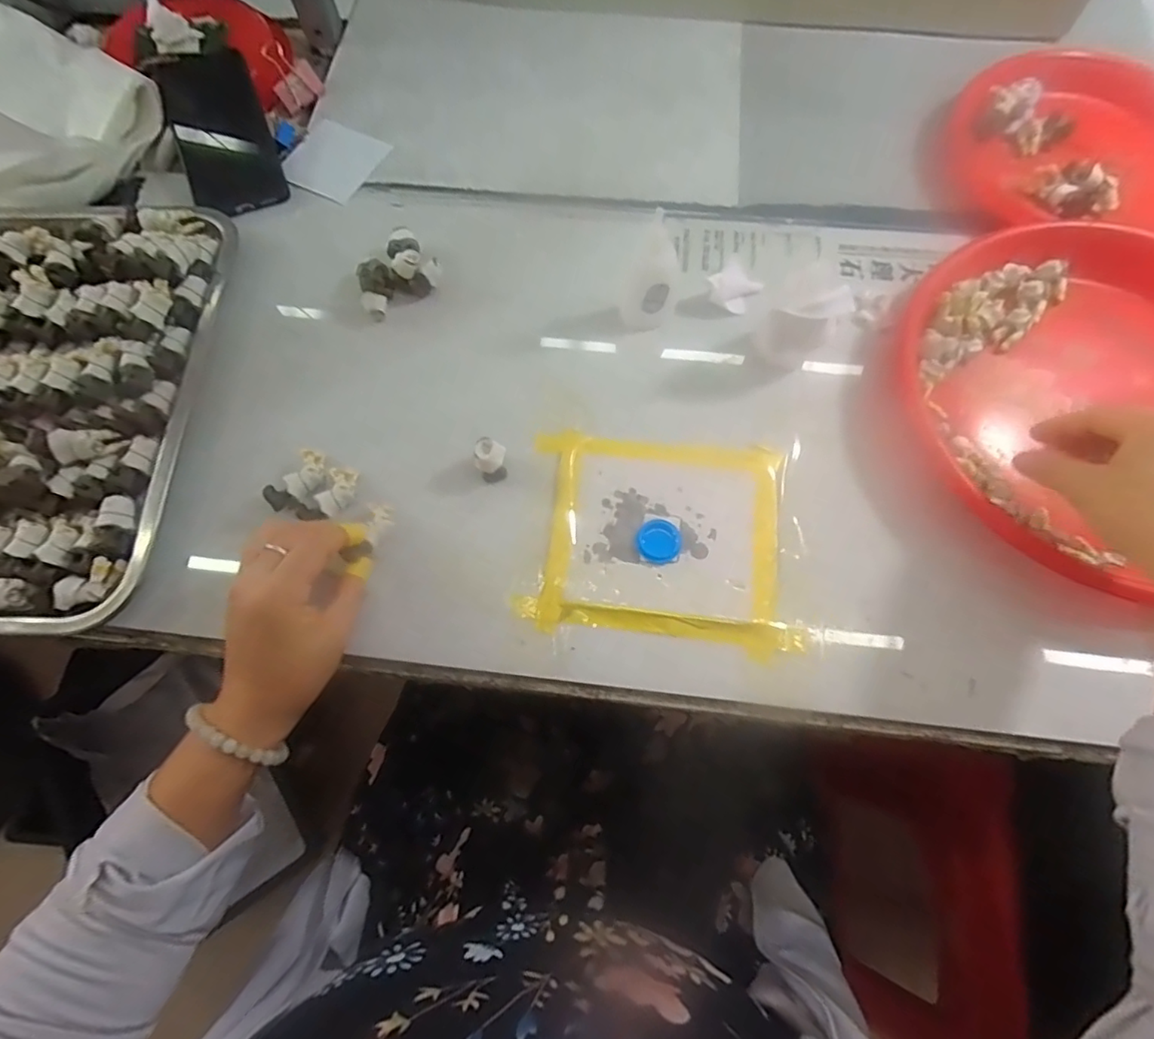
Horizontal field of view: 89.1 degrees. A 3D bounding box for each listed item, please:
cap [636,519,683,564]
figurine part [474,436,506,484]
[{"bbox_3d":[0.055,0.015,0.392,0.028,0.007,0.028,0,70,1],"label":"cap"},{"bbox_3d":[-0.059,-0.041,0.406,0.020,0.030,0.021,0,70,1],"label":"figurine part"}]

